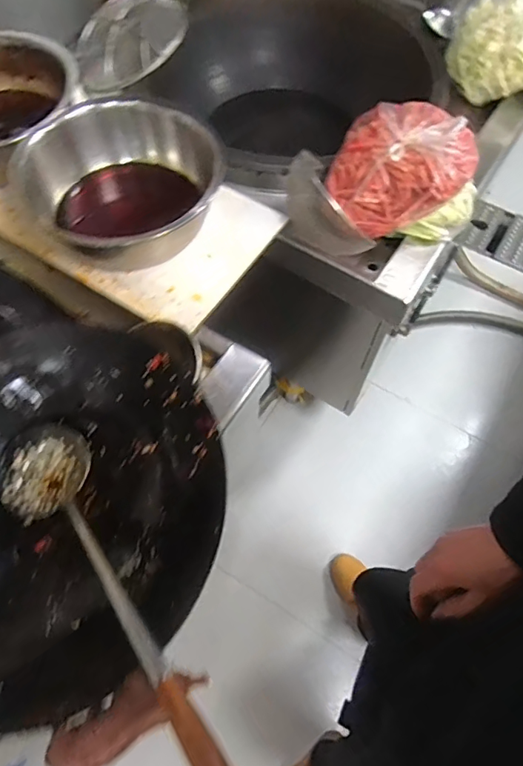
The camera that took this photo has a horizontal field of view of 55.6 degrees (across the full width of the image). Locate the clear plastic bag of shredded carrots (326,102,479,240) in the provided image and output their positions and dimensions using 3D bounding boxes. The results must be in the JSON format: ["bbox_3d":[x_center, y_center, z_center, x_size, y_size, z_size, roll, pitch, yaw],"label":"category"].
[{"bbox_3d":[0.273,-0.425,0.976,0.261,0.167,0.209,13,62,6],"label":"clear plastic bag of shredded carrots"}]

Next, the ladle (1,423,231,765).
[{"bbox_3d":[-0.181,0.218,0.559,0.117,0.073,0.502,-34,44,-18],"label":"ladle"}]

